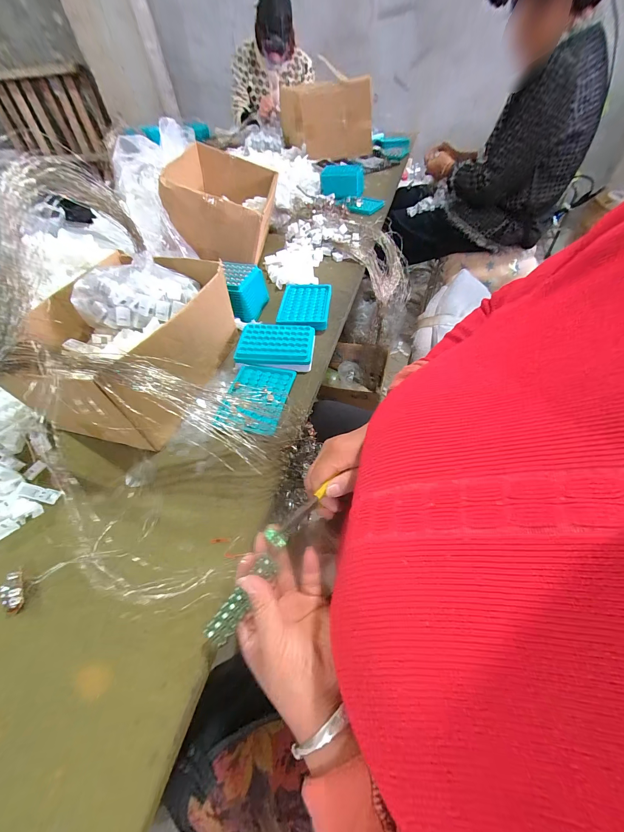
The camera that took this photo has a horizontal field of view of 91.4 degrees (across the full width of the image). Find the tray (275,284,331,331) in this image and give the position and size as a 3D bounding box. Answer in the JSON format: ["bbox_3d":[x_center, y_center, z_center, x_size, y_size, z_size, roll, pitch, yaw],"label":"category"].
[{"bbox_3d":[-0.015,-0.219,0.616,0.101,0.024,0.139,3,53,6],"label":"tray"}]

